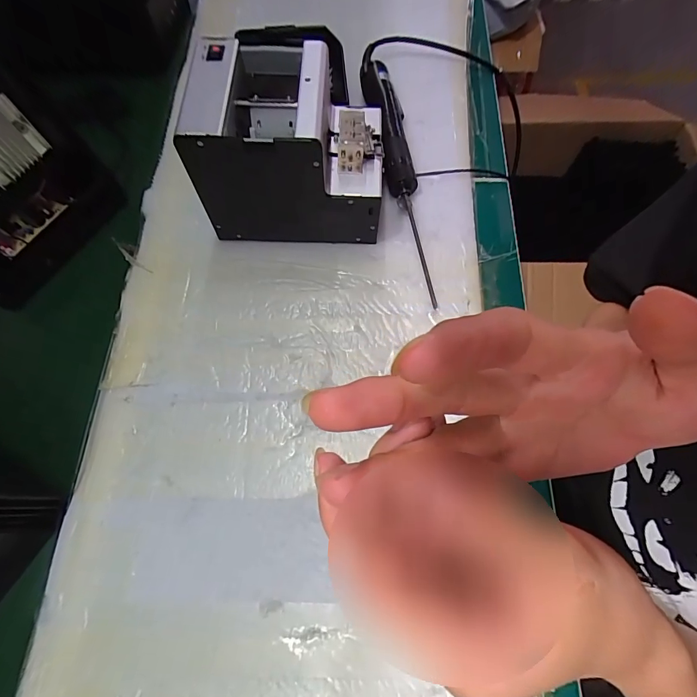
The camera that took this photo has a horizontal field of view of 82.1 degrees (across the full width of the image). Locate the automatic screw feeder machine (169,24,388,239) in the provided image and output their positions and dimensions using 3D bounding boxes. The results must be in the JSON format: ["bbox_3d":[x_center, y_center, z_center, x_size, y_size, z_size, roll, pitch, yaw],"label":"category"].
[{"bbox_3d":[-0.056,-0.201,0.411,0.174,0.143,0.126,0,68,0],"label":"automatic screw feeder machine"}]

